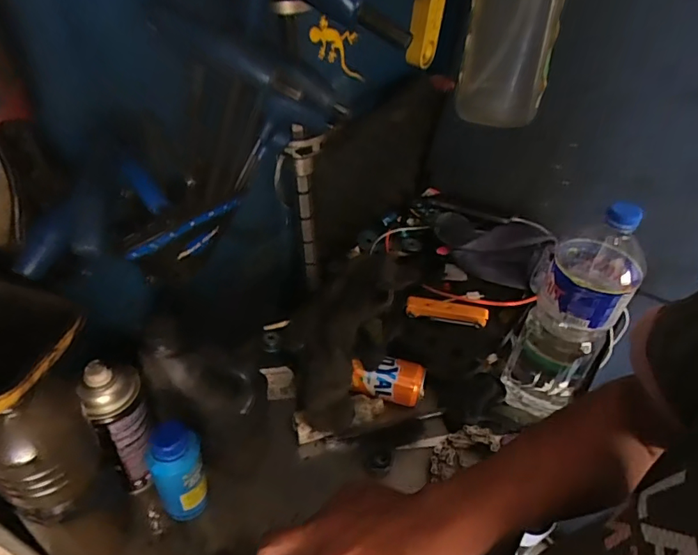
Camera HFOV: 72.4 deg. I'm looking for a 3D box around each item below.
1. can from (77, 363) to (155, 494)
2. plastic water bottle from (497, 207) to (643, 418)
[{"bbox_3d":[-0.223,0.151,0.482,0.048,0.184,0.046,3,43,-3],"label":"can"},{"bbox_3d":[0.260,0.049,0.563,0.086,0.313,0.092,-30,54,-32],"label":"plastic water bottle"}]

